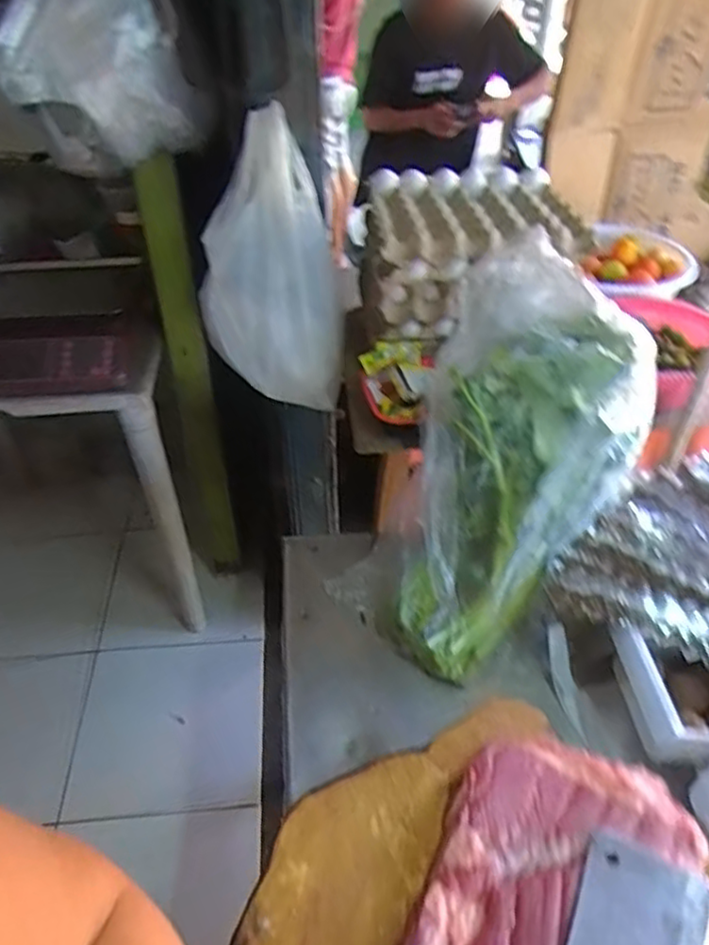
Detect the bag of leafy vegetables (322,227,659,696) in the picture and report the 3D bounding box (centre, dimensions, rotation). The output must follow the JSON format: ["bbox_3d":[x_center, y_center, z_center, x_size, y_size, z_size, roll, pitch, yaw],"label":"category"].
[{"bbox_3d":[0.192,-0.021,0.854,0.279,0.111,0.543,21,87,23],"label":"bag of leafy vegetables"}]

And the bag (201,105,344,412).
[{"bbox_3d":[-0.127,-0.298,1.042,0.199,0.386,0.116,-6,42,-6],"label":"bag"}]

